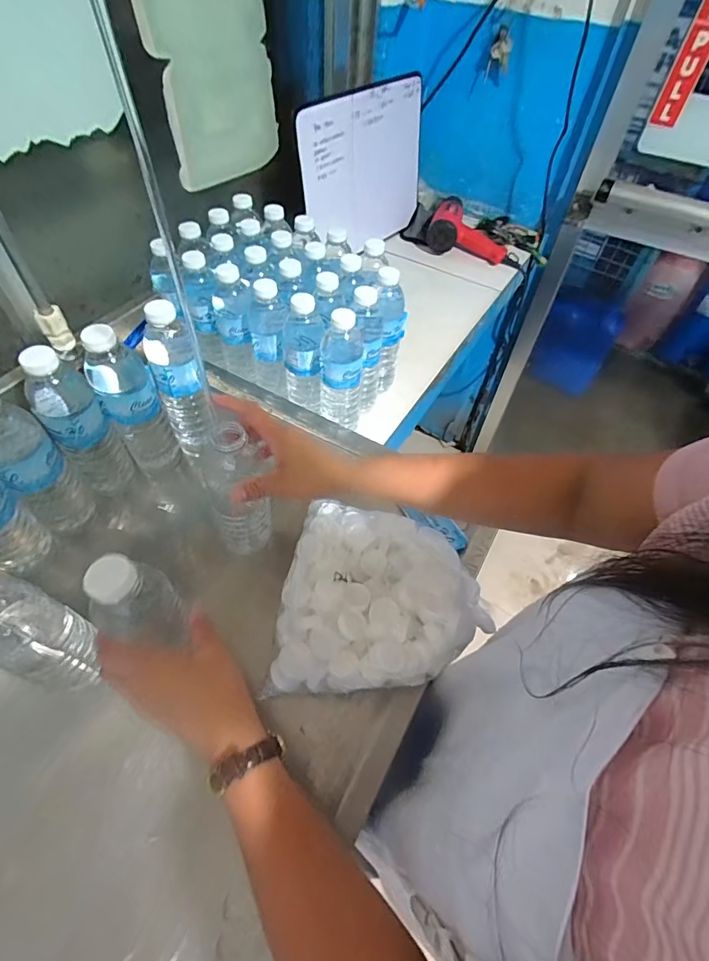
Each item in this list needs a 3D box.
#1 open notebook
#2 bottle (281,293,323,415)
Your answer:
[{"bbox_3d":[0.034,-0.668,0.954,0.028,0.283,0.388,30,58,25],"label":"open notebook"},{"bbox_3d":[-0.073,-0.173,0.618,0.053,0.154,0.053,-3,54,-6],"label":"bottle"}]

